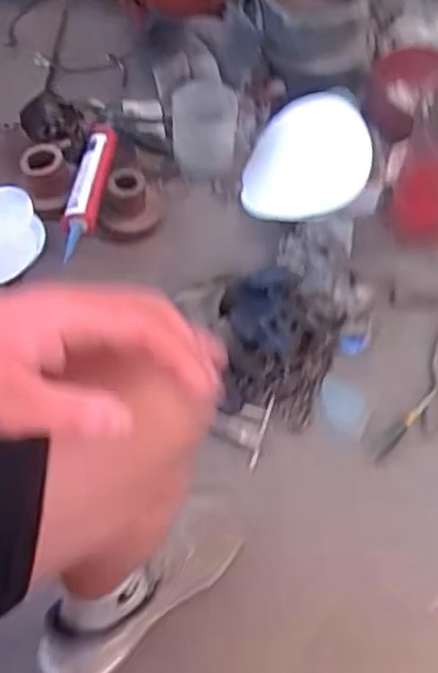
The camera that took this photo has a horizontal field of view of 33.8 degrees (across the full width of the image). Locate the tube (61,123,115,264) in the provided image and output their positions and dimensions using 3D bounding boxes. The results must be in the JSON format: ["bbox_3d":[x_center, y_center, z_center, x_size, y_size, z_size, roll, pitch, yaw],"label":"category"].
[{"bbox_3d":[-0.225,-0.280,1.272,0.058,0.044,0.308,5,58,2],"label":"tube"}]

